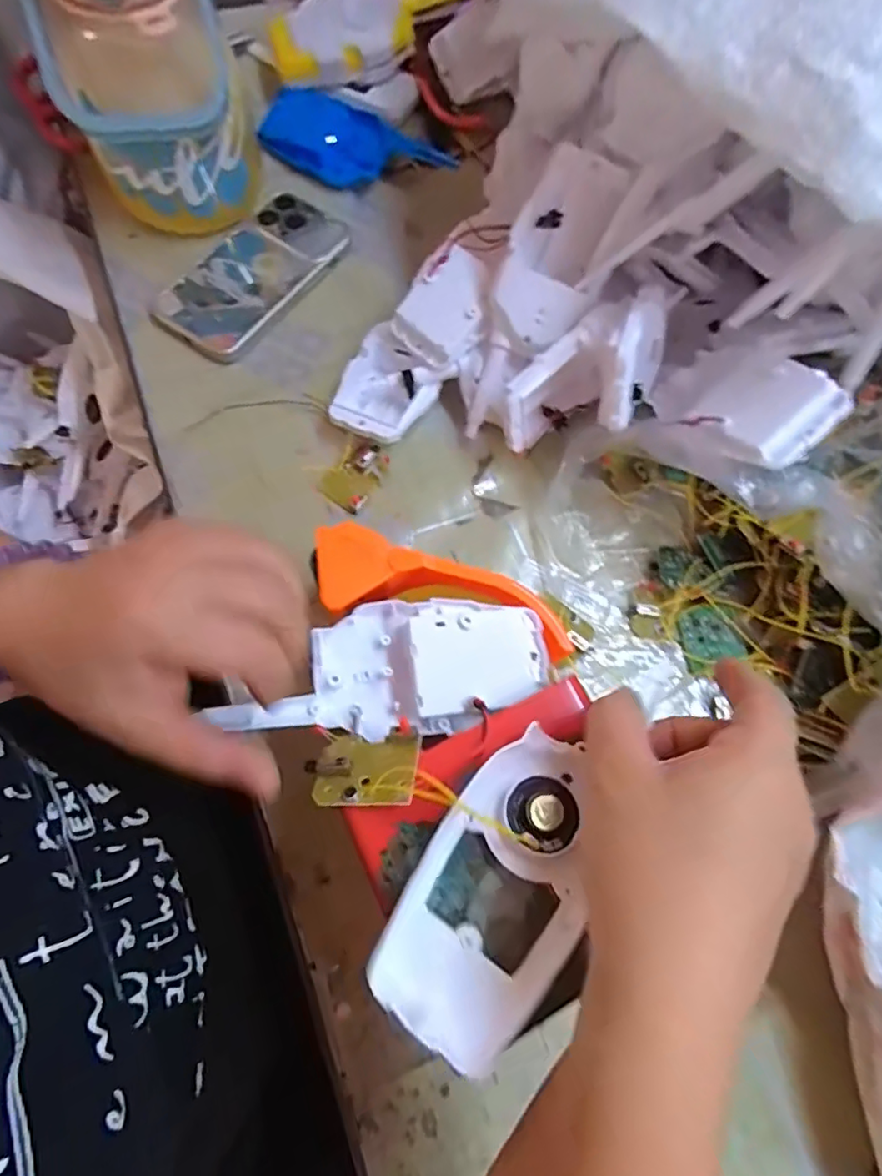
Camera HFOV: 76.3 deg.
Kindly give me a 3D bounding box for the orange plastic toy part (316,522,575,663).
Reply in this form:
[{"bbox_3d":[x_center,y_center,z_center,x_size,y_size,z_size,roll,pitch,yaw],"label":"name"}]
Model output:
[{"bbox_3d":[0.001,0.004,0.279,0.133,0.019,0.056,17,72,2],"label":"orange plastic toy part"}]

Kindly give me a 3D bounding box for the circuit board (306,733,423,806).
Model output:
[{"bbox_3d":[-0.033,0.075,0.235,0.045,0.008,0.032,-3,38,9],"label":"circuit board"}]

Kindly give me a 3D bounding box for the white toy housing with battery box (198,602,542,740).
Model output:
[{"bbox_3d":[-0.023,0.039,0.265,0.150,0.026,0.062,-10,73,-6],"label":"white toy housing with battery box"}]

